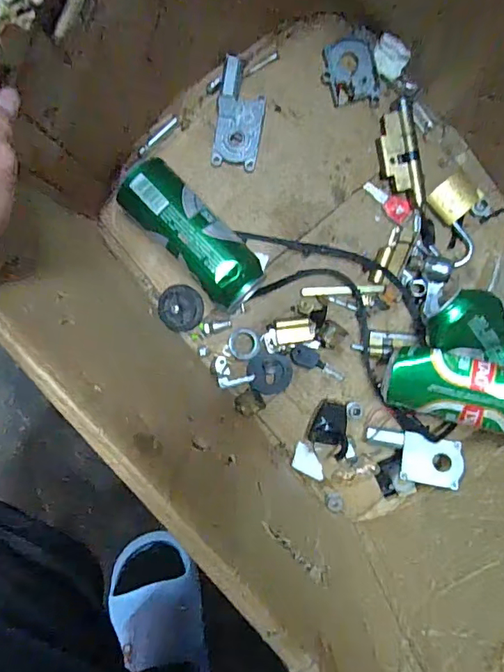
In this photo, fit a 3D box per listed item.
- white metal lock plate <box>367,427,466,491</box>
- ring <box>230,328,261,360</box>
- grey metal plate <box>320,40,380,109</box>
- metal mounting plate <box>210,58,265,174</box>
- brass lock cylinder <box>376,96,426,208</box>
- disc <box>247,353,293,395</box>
[{"bbox_3d":[0.175,0.131,0.514,0.100,0.007,0.050,9,76,12],"label":"white metal lock plate"},{"bbox_3d":[-0.008,0.009,0.533,0.036,0.005,0.035,2,83,-15],"label":"ring"},{"bbox_3d":[0.106,-0.282,0.510,0.059,0.007,0.067,-2,95,0],"label":"grey metal plate"},{"bbox_3d":[-0.012,-0.234,0.504,0.049,0.013,0.107,7,95,-1],"label":"metal mounting plate"},{"bbox_3d":[0.159,-0.196,0.517,0.045,0.019,0.109,-6,95,1],"label":"brass lock cylinder"},{"bbox_3d":[0.020,0.043,0.539,0.050,0.004,0.045,4,95,0],"label":"disc"}]

